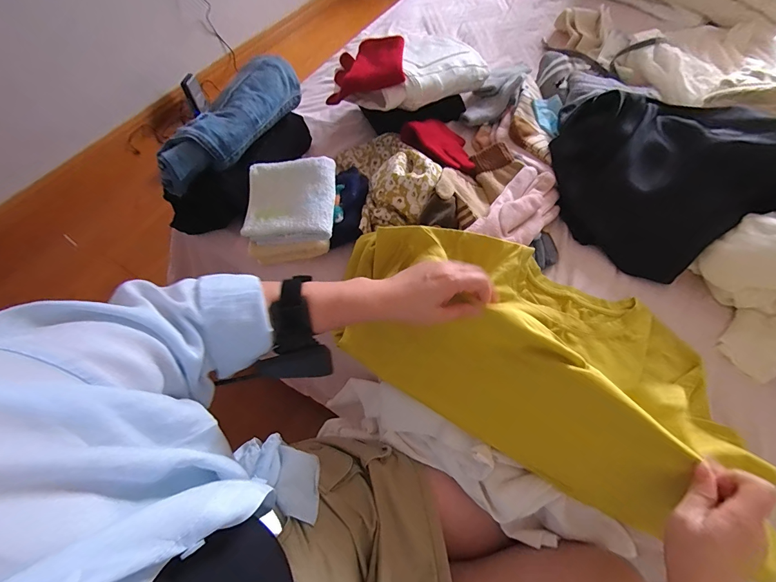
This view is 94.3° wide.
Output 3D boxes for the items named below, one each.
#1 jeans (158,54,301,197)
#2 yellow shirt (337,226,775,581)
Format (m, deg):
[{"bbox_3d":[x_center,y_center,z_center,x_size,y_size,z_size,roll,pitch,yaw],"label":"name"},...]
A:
[{"bbox_3d":[-0.231,-0.250,0.532,0.084,0.066,0.246,26,65,13],"label":"jeans"},{"bbox_3d":[0.173,0.058,0.454,0.481,0.136,0.248,29,66,13],"label":"yellow shirt"}]

